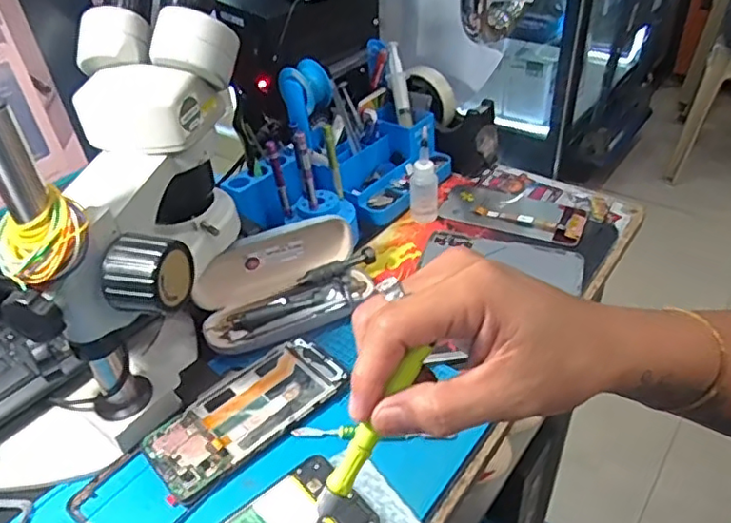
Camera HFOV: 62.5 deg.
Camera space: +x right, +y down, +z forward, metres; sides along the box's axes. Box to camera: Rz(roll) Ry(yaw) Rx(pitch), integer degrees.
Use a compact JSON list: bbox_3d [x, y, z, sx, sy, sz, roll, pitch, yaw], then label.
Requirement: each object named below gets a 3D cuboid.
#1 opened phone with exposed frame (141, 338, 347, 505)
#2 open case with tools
[{"bbox_3d":[-0.093,0.119,0.482,0.157,0.010,0.071,-34,48,-30],"label":"opened phone with exposed frame"},{"bbox_3d":[-0.069,0.017,0.557,0.172,0.070,0.094,-15,41,-13],"label":"open case with tools"}]

